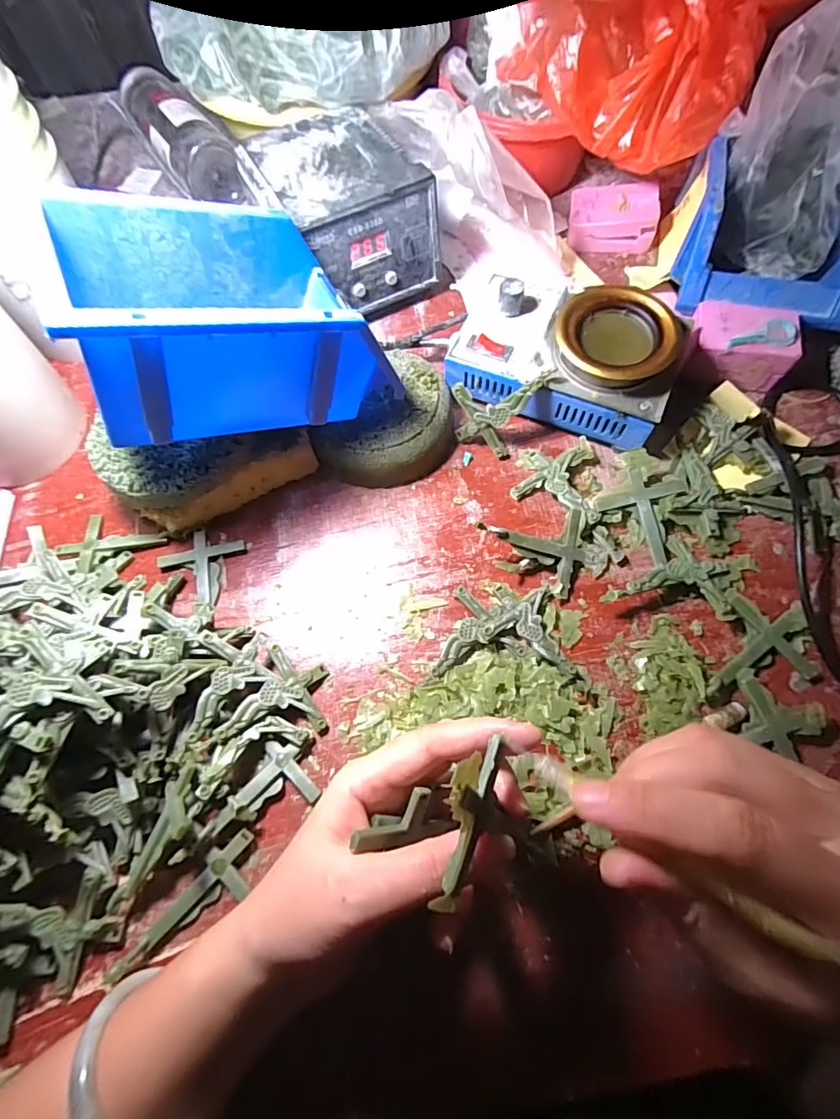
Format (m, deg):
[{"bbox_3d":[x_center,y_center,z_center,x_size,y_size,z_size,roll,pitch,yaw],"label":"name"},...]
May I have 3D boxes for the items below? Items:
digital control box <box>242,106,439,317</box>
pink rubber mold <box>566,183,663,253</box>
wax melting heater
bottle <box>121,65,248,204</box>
[{"bbox_3d":[-0.063,-0.279,0.389,0.110,0.078,0.137,-25,70,-7],"label":"digital control box"},{"bbox_3d":[0.167,-0.299,0.424,0.071,0.024,0.051,7,69,5],"label":"pink rubber mold"},{"bbox_3d":[0.102,-0.149,0.352,0.153,0.062,0.094,22,71,10],"label":"wax melting heater"},{"bbox_3d":[-0.231,-0.402,0.463,0.058,0.046,0.167,-35,71,-10],"label":"bottle"}]

